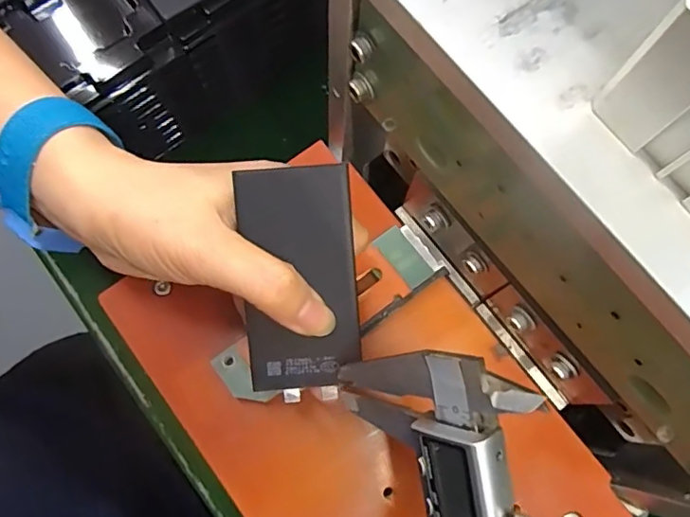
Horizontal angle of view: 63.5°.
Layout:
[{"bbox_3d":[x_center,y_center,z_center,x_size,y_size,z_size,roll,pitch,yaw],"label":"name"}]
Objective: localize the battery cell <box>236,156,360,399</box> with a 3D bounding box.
[{"bbox_3d":[-0.017,0.009,0.213,0.043,0.006,0.086,0,100,1],"label":"battery cell"}]

